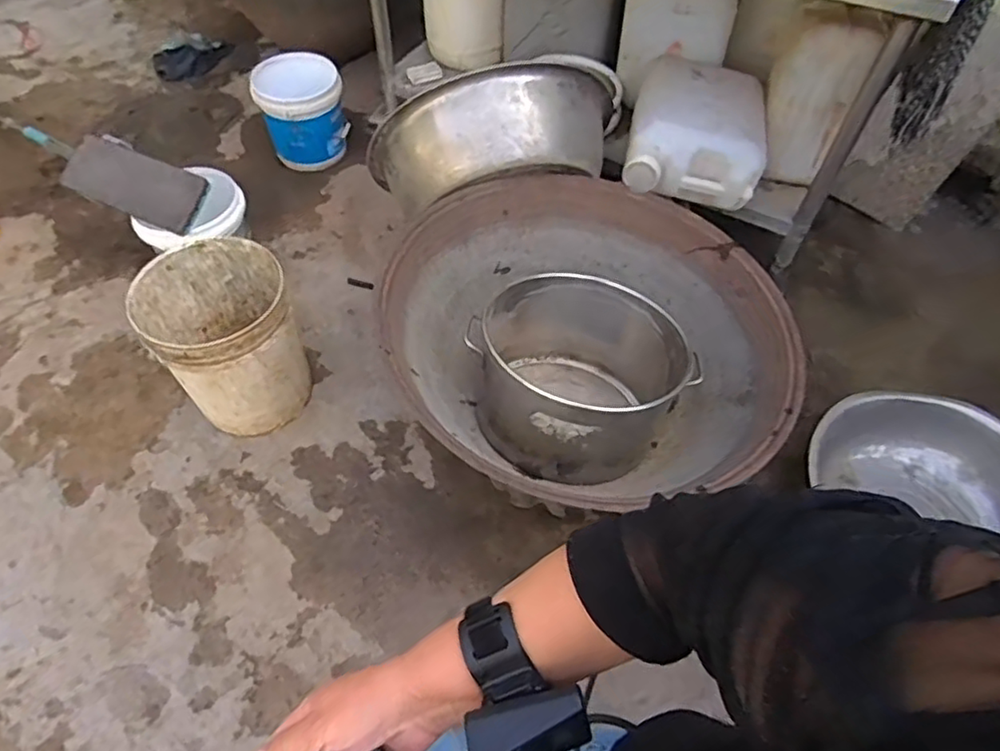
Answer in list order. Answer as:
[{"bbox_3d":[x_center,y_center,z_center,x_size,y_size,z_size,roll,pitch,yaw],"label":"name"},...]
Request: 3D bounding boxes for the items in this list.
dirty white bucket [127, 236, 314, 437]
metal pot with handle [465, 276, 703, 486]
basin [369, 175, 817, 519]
[{"bbox_3d":[-0.600,-0.078,1.442,0.289,0.317,0.309,1,55,-1],"label":"dirty white bucket"},{"bbox_3d":[0.175,0.003,1.362,0.442,0.302,0.442,4,47,-4],"label":"metal pot with handle"},{"bbox_3d":[0.179,-0.073,1.401,0.796,0.304,0.831,1,55,-1],"label":"basin"}]

